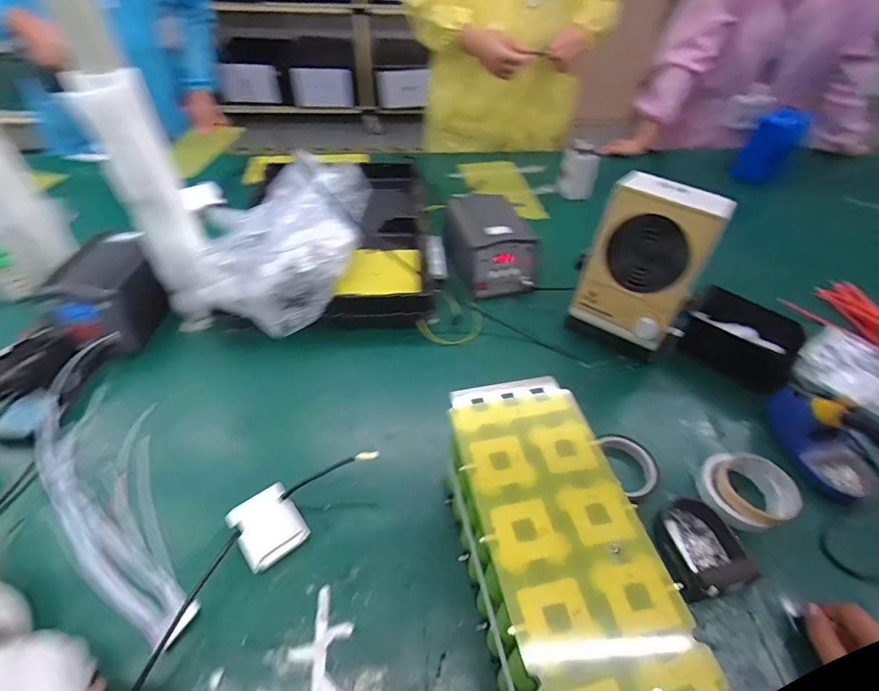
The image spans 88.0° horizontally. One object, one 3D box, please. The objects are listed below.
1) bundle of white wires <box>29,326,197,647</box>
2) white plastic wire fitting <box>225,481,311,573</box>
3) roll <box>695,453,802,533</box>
[{"bbox_3d":[-0.399,0.160,0.552,0.124,0.042,0.434,-30,57,-25],"label":"bundle of white wires"},{"bbox_3d":[-0.196,0.205,0.522,0.068,0.022,0.078,-30,55,-27],"label":"white plastic wire fitting"},{"bbox_3d":[0.391,0.186,0.586,0.102,0.045,0.107,1,46,-1],"label":"roll"}]

